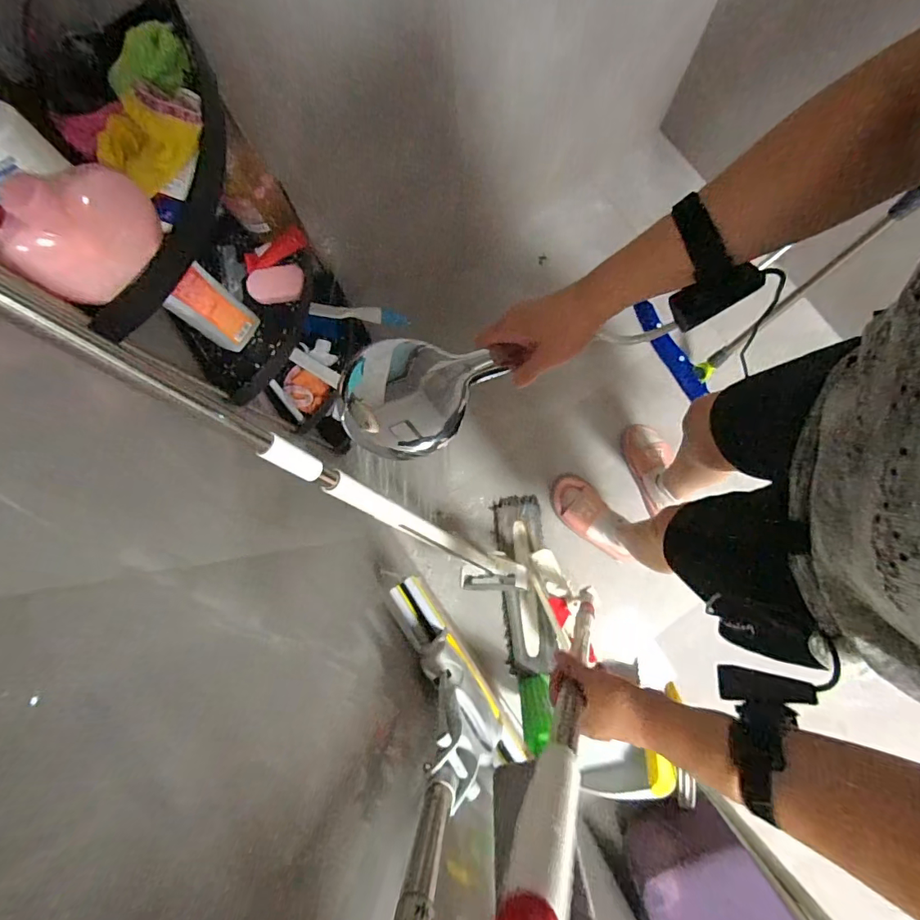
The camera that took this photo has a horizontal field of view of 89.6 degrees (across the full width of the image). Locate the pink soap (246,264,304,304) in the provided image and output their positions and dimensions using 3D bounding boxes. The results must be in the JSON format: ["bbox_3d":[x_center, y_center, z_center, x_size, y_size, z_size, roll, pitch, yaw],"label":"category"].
[{"bbox_3d":[-0.287,-0.276,0.723,0.082,0.025,0.049,-7,83,1],"label":"pink soap"}]

